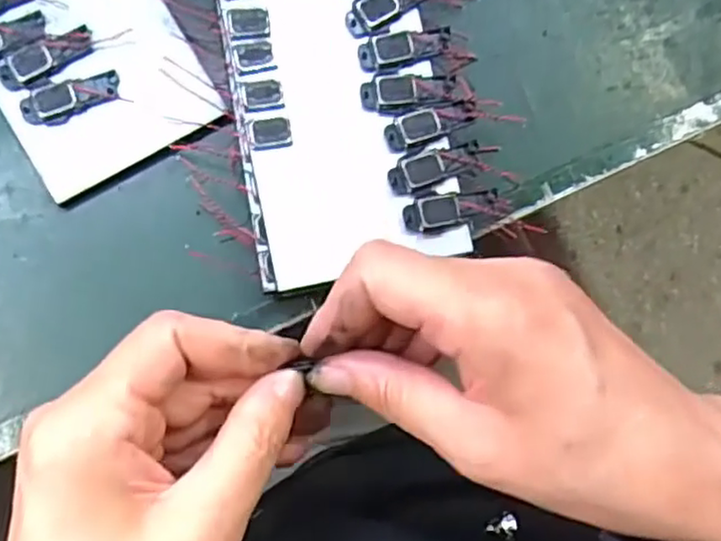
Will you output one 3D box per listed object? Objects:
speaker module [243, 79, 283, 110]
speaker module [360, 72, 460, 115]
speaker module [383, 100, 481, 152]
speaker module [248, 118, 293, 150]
[{"bbox_3d":[-0.039,-0.071,0.270,0.015,0.004,0.011,-10,84,-7],"label":"speaker module"},{"bbox_3d":[0.021,-0.073,0.278,0.041,0.005,0.016,-5,83,-7],"label":"speaker module"},{"bbox_3d":[0.030,-0.060,0.276,0.040,0.006,0.013,-21,86,-8],"label":"speaker module"},{"bbox_3d":[-0.036,-0.055,0.269,0.017,0.004,0.012,-7,84,-7],"label":"speaker module"}]

